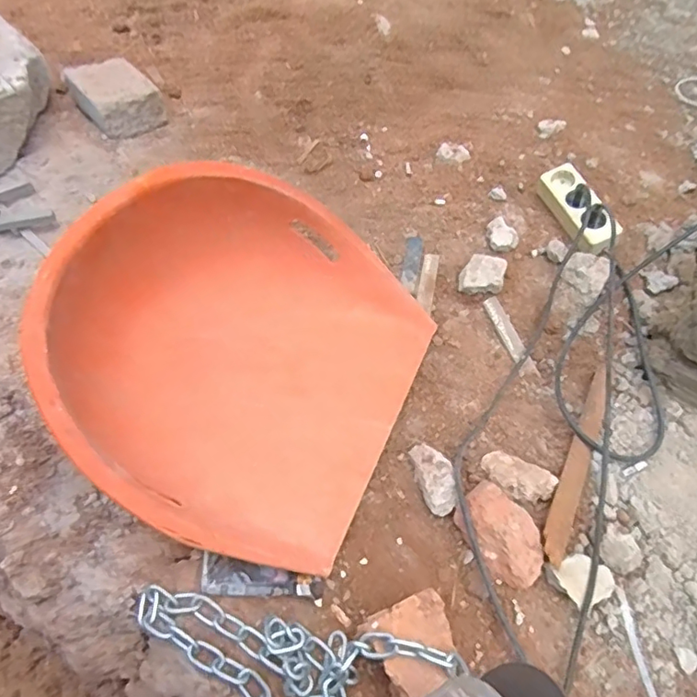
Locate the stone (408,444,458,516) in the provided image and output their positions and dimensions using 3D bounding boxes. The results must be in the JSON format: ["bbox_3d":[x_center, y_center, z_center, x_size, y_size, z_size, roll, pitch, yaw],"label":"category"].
[{"bbox_3d":[0.103,0.158,0.651,0.039,0.041,0.094,-4,54,-7],"label":"stone"}]

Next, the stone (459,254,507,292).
[{"bbox_3d":[0.203,-0.109,0.813,0.064,0.041,0.066,13,53,6],"label":"stone"}]

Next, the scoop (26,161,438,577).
[{"bbox_3d":[-0.111,-0.006,0.622,0.349,0.223,0.419,21,55,12],"label":"scoop"}]

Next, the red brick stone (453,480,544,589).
[{"bbox_3d":[0.172,0.208,0.604,0.106,0.061,0.073,36,59,21],"label":"red brick stone"}]

